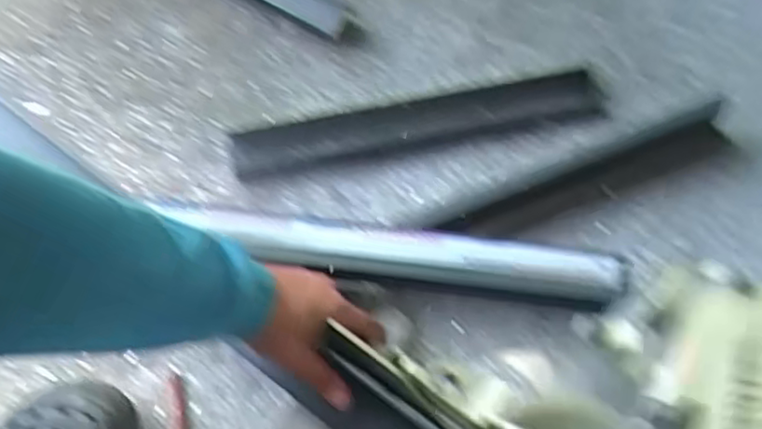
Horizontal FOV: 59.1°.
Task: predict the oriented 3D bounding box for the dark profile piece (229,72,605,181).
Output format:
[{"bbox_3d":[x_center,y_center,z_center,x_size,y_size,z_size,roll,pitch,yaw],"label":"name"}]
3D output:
[{"bbox_3d":[0.043,-0.102,0.768,0.415,0.039,0.054,-11,63,-5],"label":"dark profile piece"}]

